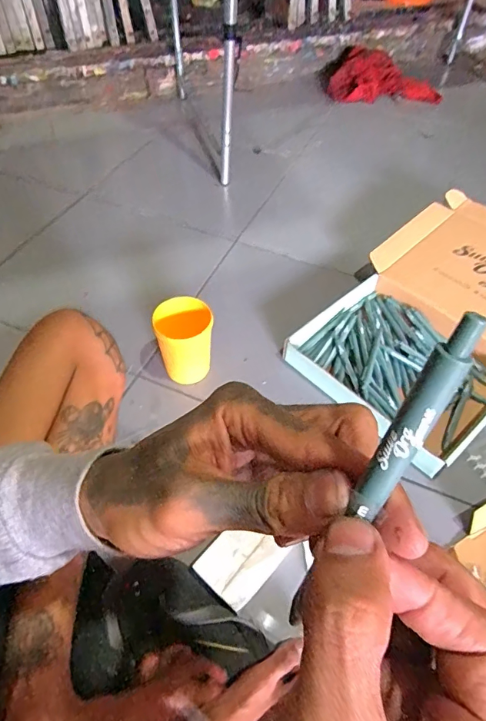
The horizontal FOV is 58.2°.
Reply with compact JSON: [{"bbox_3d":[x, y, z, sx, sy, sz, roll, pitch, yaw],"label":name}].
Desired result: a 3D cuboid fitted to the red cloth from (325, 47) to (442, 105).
[{"bbox_3d":[0.457,-0.891,1.391,0.353,0.090,0.218,13,53,8],"label":"red cloth"}]

